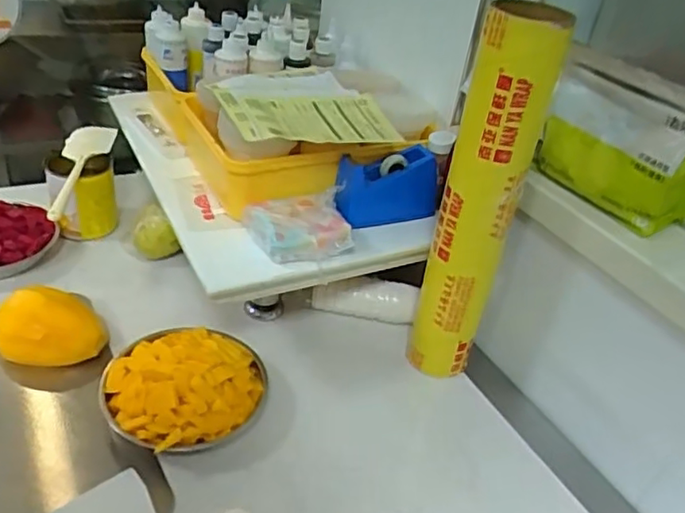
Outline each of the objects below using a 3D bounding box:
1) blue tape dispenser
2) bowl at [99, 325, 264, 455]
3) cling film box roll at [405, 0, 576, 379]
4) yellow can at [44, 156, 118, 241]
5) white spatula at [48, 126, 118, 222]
[{"bbox_3d":[0.058,-0.091,0.822,0.146,0.090,0.046,-2,37,-14],"label":"blue tape dispenser"},{"bbox_3d":[-0.187,0.152,0.717,0.171,0.078,0.175,6,36,-4],"label":"bowl"},{"bbox_3d":[0.149,-0.037,0.700,0.081,0.462,0.064,23,38,19],"label":"cling film box roll"},{"bbox_3d":[-0.410,-0.089,0.973,0.100,0.113,0.093,-13,41,-28],"label":"yellow can"},{"bbox_3d":[-0.406,-0.141,0.966,0.070,0.044,0.222,-1,38,-9],"label":"white spatula"}]

